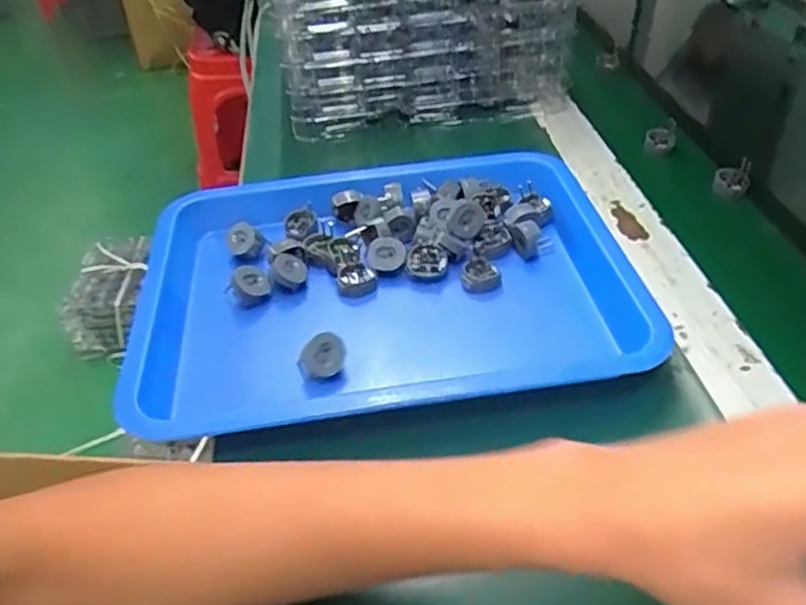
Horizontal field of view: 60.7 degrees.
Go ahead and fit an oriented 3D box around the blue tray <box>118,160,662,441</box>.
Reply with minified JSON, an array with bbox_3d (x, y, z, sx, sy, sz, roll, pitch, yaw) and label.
[{"bbox_3d":[-0.017,-0.017,0.481,0.349,0.034,0.255,-7,40,-4],"label":"blue tray"}]

